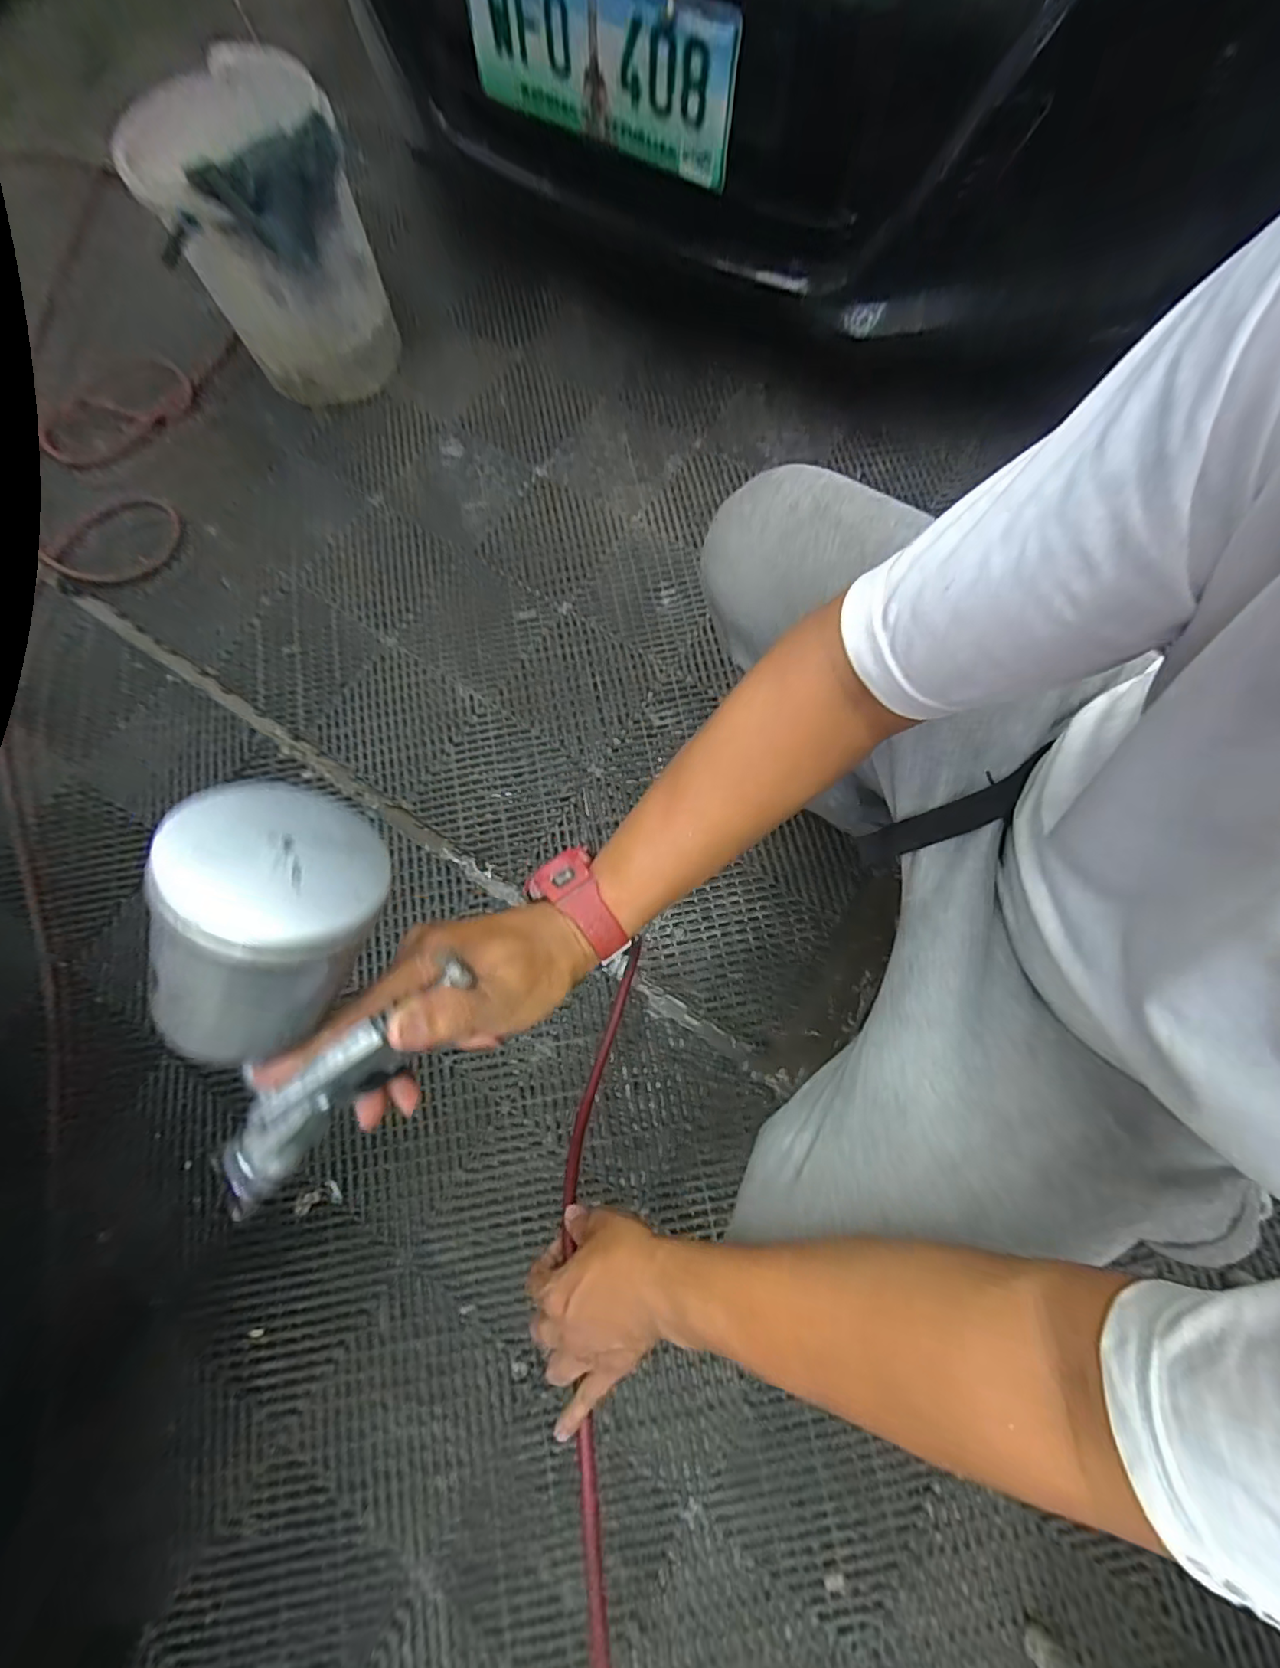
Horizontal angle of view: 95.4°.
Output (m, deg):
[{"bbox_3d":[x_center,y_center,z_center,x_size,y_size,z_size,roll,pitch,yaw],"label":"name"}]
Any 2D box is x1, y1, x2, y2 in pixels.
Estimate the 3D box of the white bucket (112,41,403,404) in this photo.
[{"bbox_3d":[-0.574,-0.935,0.947,0.285,0.326,0.293,-20,74,-4],"label":"white bucket"}]

